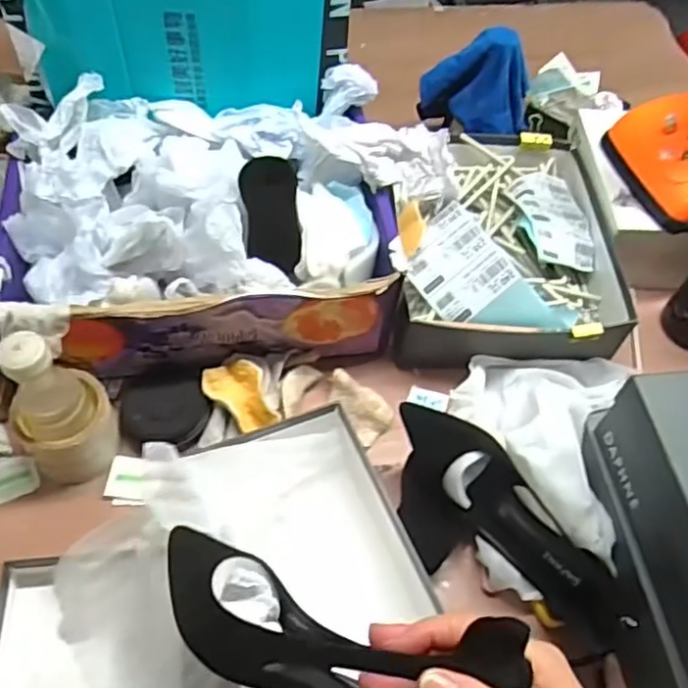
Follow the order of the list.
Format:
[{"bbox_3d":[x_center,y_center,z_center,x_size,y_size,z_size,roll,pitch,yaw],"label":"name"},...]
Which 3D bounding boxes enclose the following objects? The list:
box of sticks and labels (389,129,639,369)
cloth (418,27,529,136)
[{"bbox_3d":[0.192,-0.131,0.831,0.270,0.092,0.320,3,56,-3],"label":"box of sticks and labels"},{"bbox_3d":[0.179,-0.338,0.887,0.144,0.128,0.080,0,57,-4],"label":"cloth"}]

